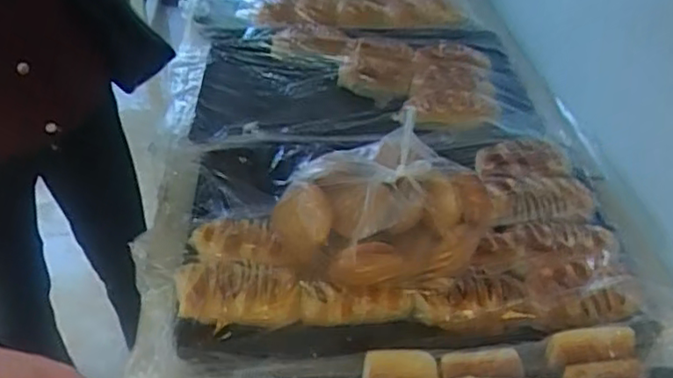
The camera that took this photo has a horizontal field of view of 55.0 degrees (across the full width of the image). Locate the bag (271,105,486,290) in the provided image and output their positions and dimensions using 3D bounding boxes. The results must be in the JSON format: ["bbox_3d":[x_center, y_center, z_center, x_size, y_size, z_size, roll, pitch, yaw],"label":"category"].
[{"bbox_3d":[0.050,0.028,0.792,0.236,0.154,0.177,21,44,23],"label":"bag"}]

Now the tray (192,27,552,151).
[{"bbox_3d":[0.046,-0.196,1.218,0.606,0.067,0.408,1,40,1],"label":"tray"}]

